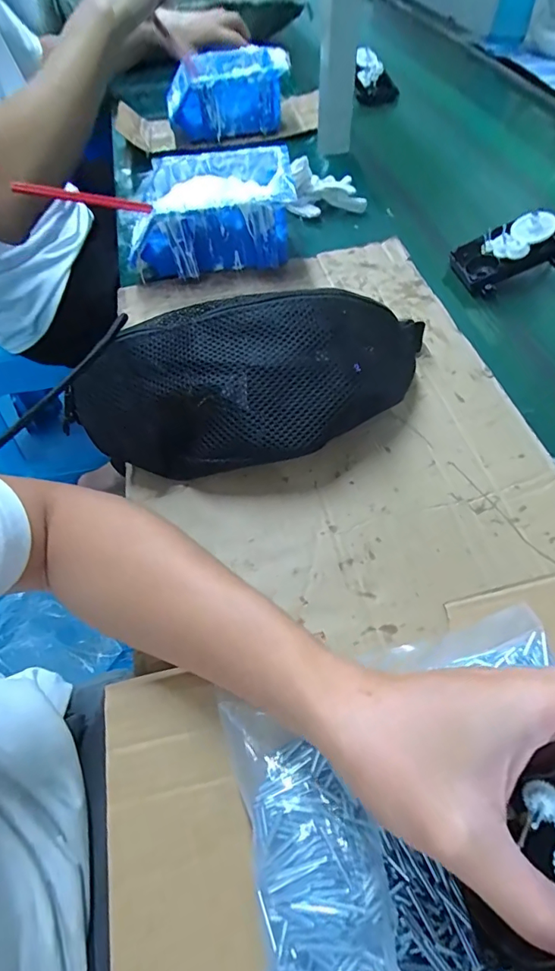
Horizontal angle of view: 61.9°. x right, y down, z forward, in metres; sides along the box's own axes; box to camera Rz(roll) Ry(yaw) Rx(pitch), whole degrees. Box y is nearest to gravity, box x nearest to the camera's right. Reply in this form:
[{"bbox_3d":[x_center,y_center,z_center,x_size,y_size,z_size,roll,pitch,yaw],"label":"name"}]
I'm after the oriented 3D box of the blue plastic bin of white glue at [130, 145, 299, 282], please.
[{"bbox_3d":[-0.071,-0.296,0.510,0.173,0.079,0.132,-4,56,1],"label":"blue plastic bin of white glue"}]

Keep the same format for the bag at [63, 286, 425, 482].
[{"bbox_3d":[-0.022,-0.081,0.357,0.259,0.095,0.123,-21,57,-11],"label":"bag"}]

